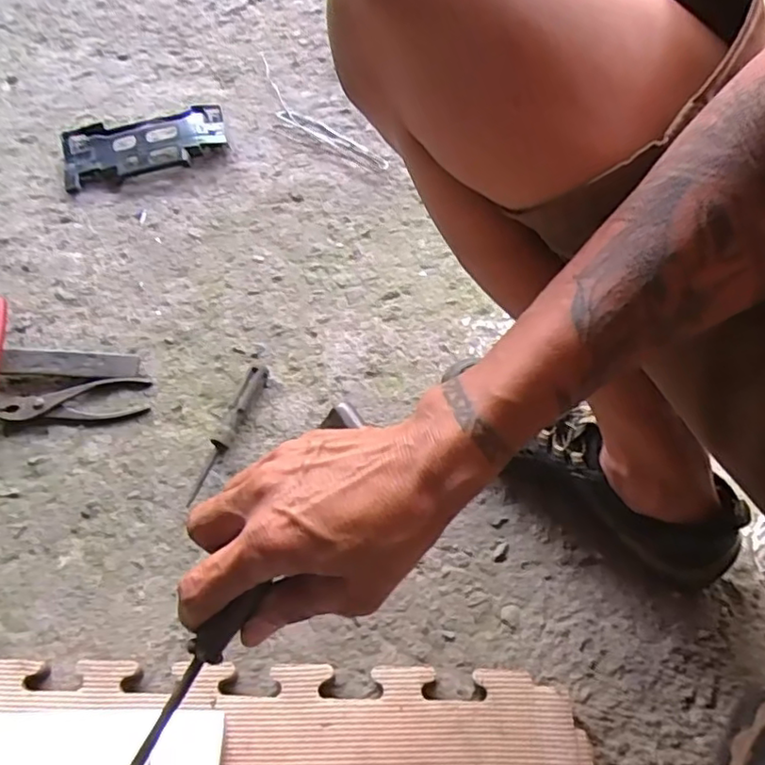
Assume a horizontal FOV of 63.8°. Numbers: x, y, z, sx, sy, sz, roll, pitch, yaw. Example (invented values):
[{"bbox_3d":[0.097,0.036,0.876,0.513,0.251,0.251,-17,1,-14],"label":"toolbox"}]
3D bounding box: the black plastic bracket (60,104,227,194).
[{"bbox_3d":[-0.307,-0.306,0.783,0.209,0.020,0.088,-14,77,0],"label":"black plastic bracket"}]

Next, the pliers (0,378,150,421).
[{"bbox_3d":[-0.315,0.020,0.622,0.150,0.012,0.042,-6,59,0],"label":"pliers"}]

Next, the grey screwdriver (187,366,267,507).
[{"bbox_3d":[-0.149,0.046,0.595,0.015,0.022,0.149,17,62,13],"label":"grey screwdriver"}]

